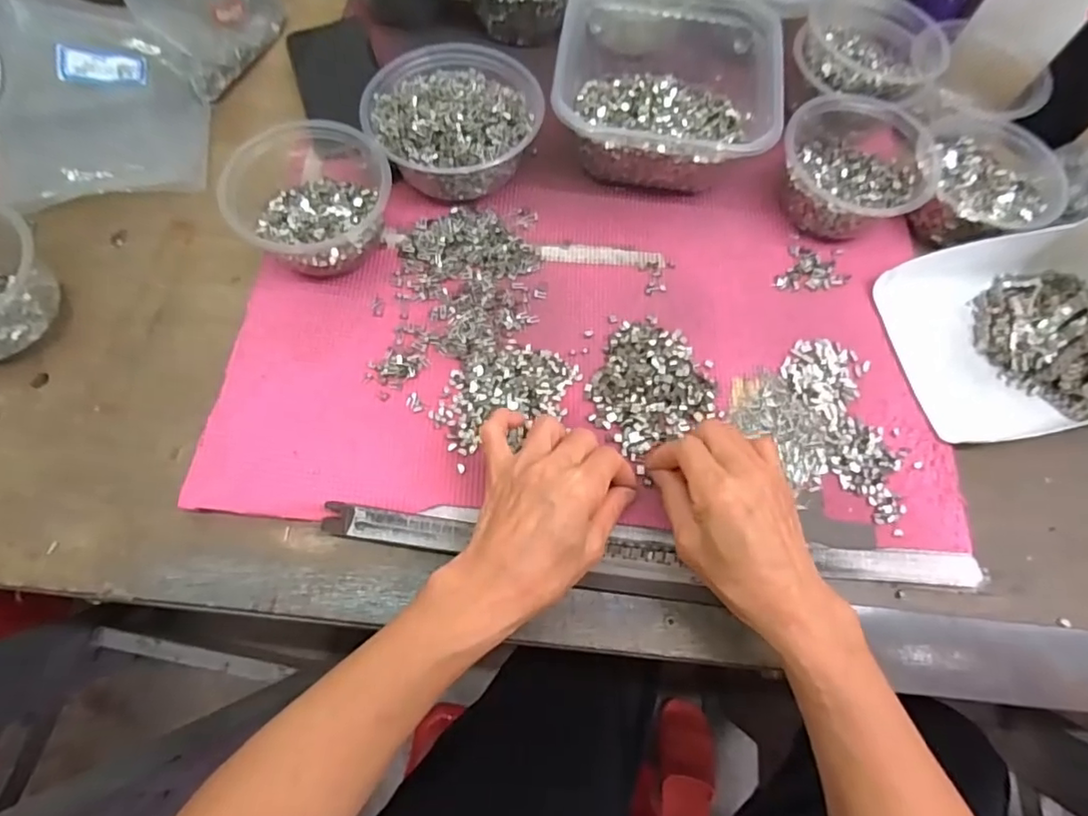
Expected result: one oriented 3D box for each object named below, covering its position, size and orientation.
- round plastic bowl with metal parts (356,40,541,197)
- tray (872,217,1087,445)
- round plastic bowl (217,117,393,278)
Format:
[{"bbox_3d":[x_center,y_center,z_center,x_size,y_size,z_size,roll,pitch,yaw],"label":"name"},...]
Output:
[{"bbox_3d":[-0.070,-0.222,0.463,0.137,0.064,0.113,-10,69,-6],"label":"round plastic bowl with metal parts"},{"bbox_3d":[0.365,-0.065,0.414,0.182,0.081,0.154,-9,68,-6],"label":"tray"},{"bbox_3d":[-0.182,-0.163,0.438,0.116,0.063,0.129,-41,75,-17],"label":"round plastic bowl"}]

